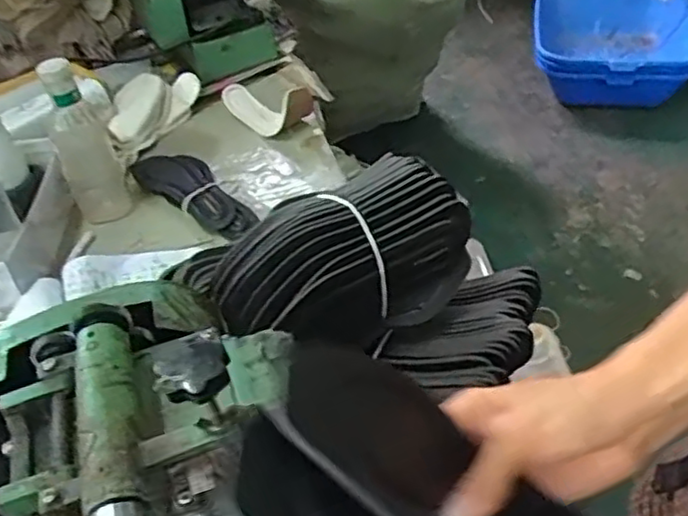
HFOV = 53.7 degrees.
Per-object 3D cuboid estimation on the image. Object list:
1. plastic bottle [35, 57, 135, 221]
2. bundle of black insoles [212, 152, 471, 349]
[{"bbox_3d":[-0.349,-0.150,0.926,0.066,0.230,0.055,11,46,18],"label":"plastic bottle"},{"bbox_3d":[0.001,0.009,0.633,0.244,0.107,0.123,-27,47,-20],"label":"bundle of black insoles"}]

